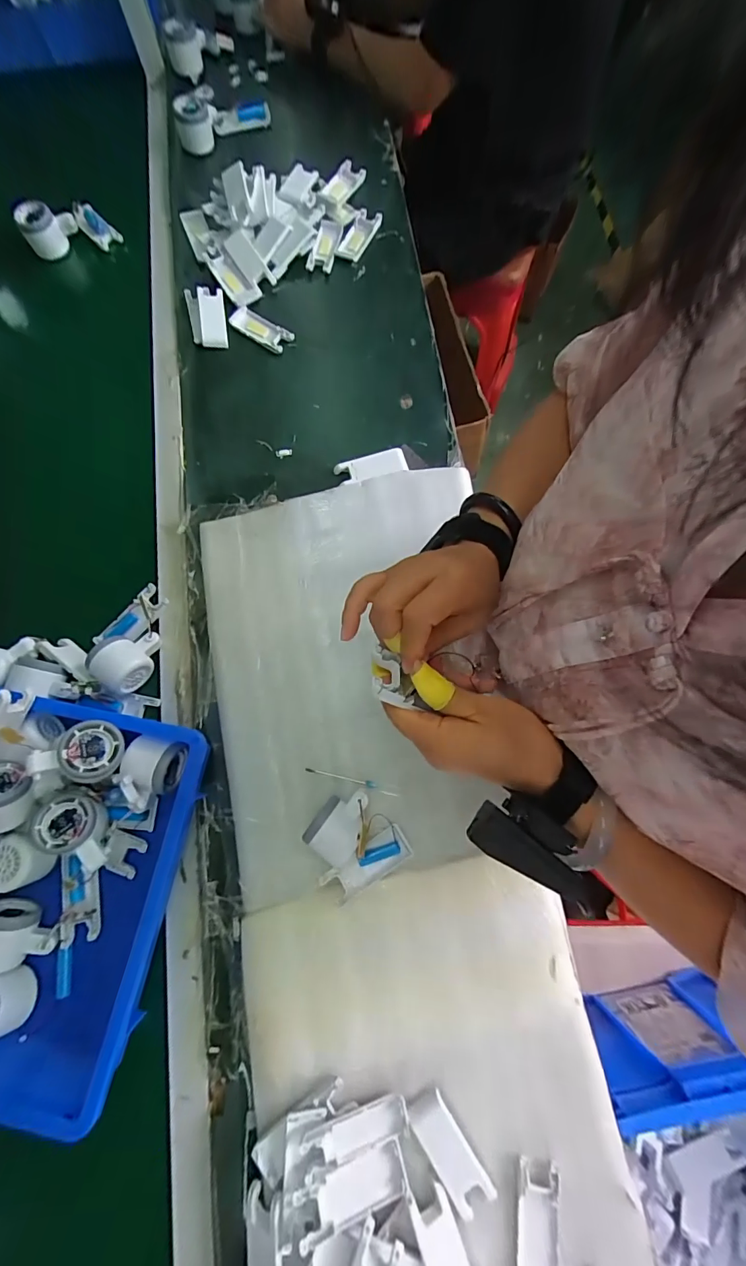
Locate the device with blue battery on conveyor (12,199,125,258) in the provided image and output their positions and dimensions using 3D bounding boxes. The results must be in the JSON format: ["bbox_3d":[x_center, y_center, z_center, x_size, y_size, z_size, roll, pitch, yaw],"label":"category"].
[{"bbox_3d":[-0.510,-0.688,0.730,0.149,0.062,0.057,-8,75,-1],"label":"device with blue battery on conveyor"}]

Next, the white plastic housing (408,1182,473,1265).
[{"bbox_3d":[0.070,0.581,0.406,0.042,0.010,0.095,-13,66,-24],"label":"white plastic housing"}]

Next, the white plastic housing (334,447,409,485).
[{"bbox_3d":[-0.002,-0.240,0.626,0.101,0.011,0.035,-15,75,-3],"label":"white plastic housing"}]

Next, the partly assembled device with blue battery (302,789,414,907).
[{"bbox_3d":[-0.022,0.233,0.485,0.102,0.048,0.102,-28,76,-6],"label":"partly assembled device with blue battery"}]

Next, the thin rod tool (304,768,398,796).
[{"bbox_3d":[-0.026,0.177,0.523,0.113,0.004,0.010,13,76,5],"label":"thin rod tool"}]

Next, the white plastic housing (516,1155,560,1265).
[{"bbox_3d":[0.158,0.568,0.413,0.042,0.011,0.108,5,75,2],"label":"white plastic housing"}]

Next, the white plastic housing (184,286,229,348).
[{"bbox_3d":[-0.264,-0.500,0.696,0.059,0.020,0.106,-9,84,4],"label":"white plastic housing"}]

